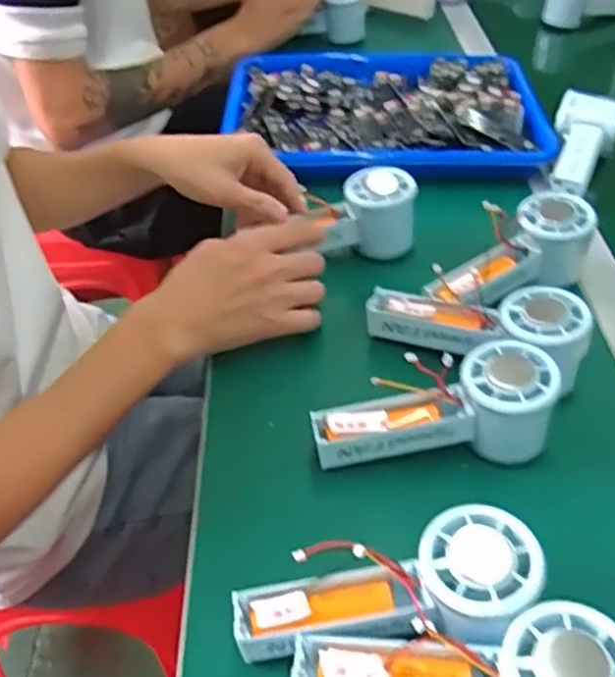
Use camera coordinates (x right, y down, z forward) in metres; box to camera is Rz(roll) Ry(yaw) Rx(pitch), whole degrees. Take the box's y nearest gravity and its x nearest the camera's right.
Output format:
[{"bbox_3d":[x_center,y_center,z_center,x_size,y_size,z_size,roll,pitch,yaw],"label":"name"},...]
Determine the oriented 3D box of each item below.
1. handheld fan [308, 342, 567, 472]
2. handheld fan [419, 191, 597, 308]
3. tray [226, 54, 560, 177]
[{"bbox_3d":[0.078,0.043,0.442,0.147,0.053,0.057,-3,43,2],"label":"handheld fan"},{"bbox_3d":[0.160,-0.063,0.546,0.143,0.053,0.060,-30,49,-25],"label":"handheld fan"},{"bbox_3d":[0.082,-0.252,0.762,0.330,0.038,0.270,-3,43,2],"label":"tray"}]

